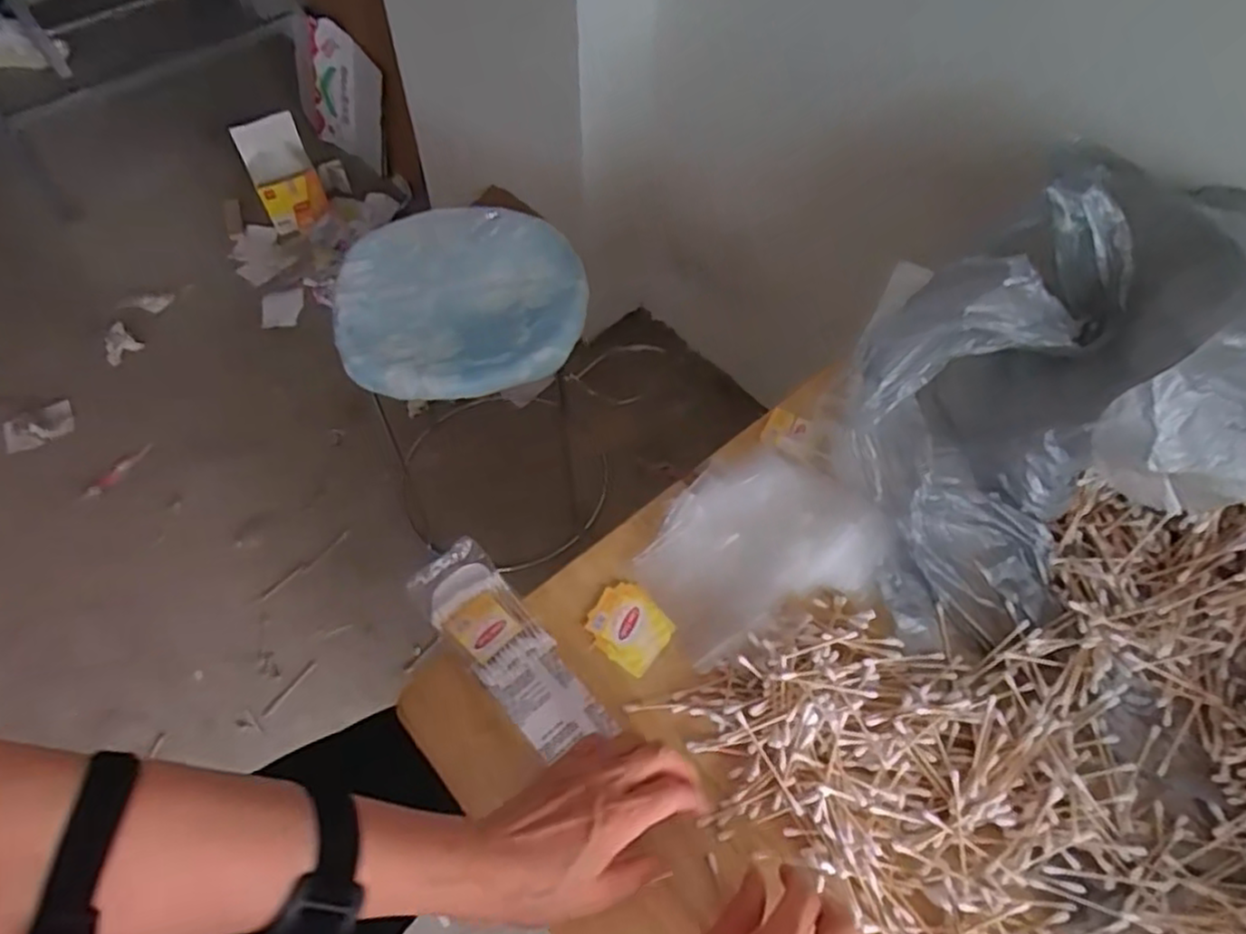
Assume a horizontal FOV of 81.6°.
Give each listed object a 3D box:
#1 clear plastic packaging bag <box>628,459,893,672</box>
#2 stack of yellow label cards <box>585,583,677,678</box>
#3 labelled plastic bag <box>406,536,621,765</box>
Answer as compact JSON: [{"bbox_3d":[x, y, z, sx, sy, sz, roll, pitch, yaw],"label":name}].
[{"bbox_3d":[0.103,0.060,0.564,0.170,0.024,0.131,-28,64,-4],"label":"clear plastic packaging bag"},{"bbox_3d":[0.005,0.121,0.546,0.053,0.006,0.063,-38,65,-24],"label":"stack of yellow label cards"},{"bbox_3d":[-0.085,0.131,0.531,0.058,0.013,0.173,-36,67,-23],"label":"labelled plastic bag"}]

